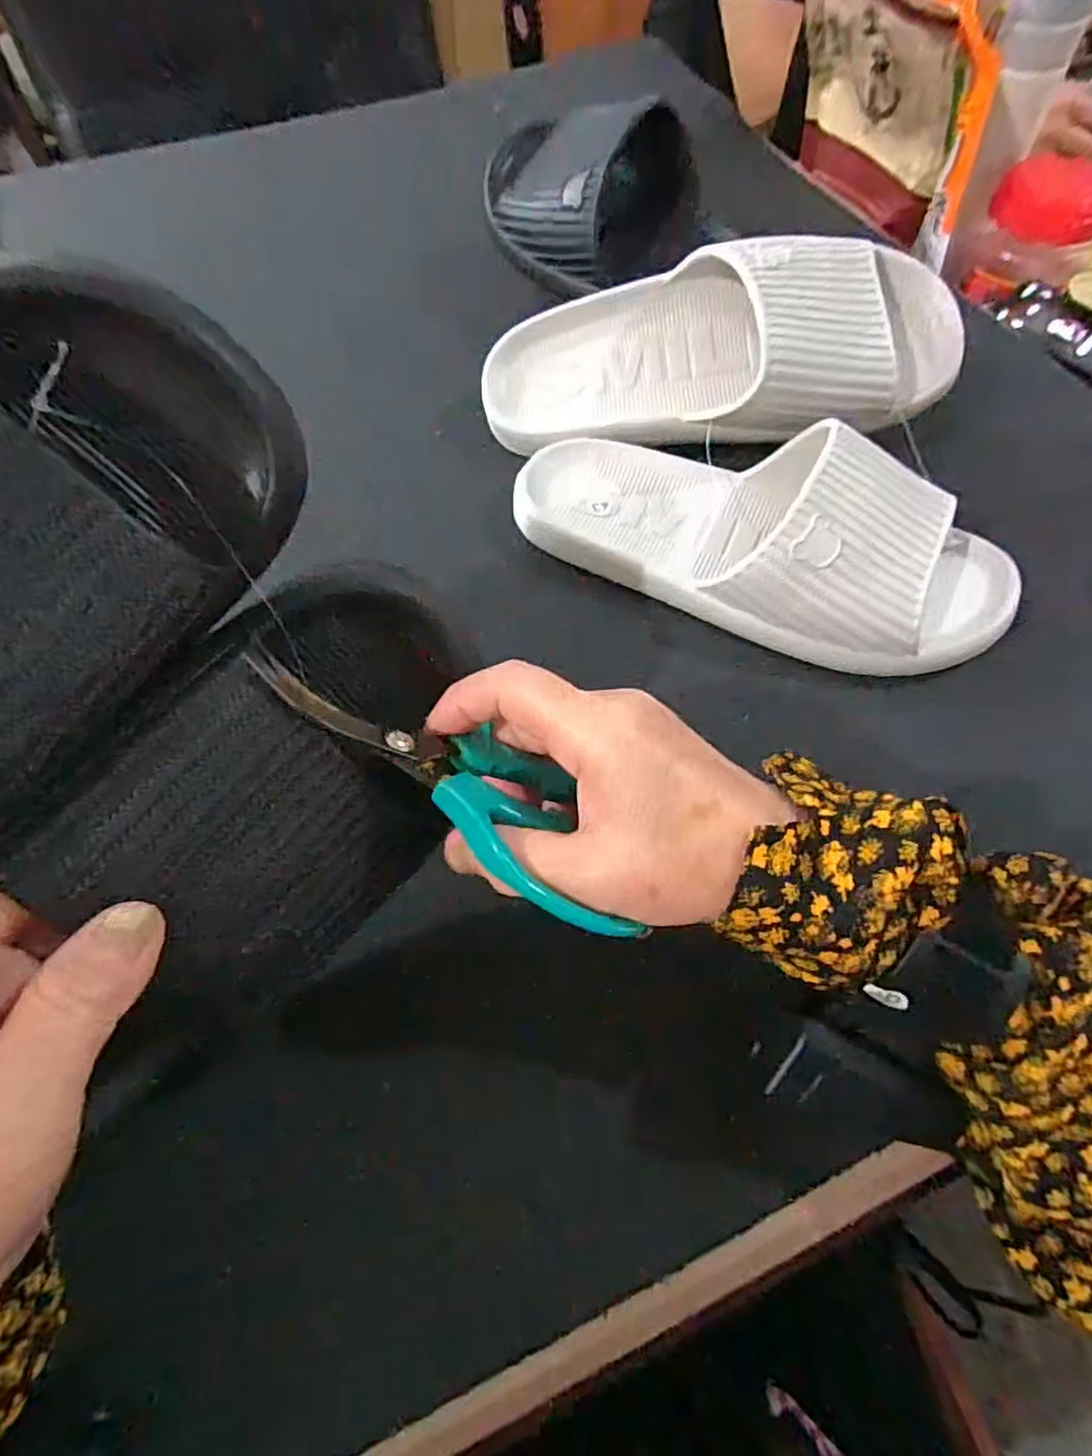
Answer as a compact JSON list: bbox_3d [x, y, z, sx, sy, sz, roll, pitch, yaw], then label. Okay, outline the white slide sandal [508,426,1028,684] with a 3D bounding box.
[{"bbox_3d":[0.110,-0.108,0.344,0.257,0.059,0.099,24,65,12],"label":"white slide sandal"}]

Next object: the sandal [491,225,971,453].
[{"bbox_3d":[0.096,-0.216,0.374,0.270,0.078,0.108,1,93,8],"label":"sandal"}]

